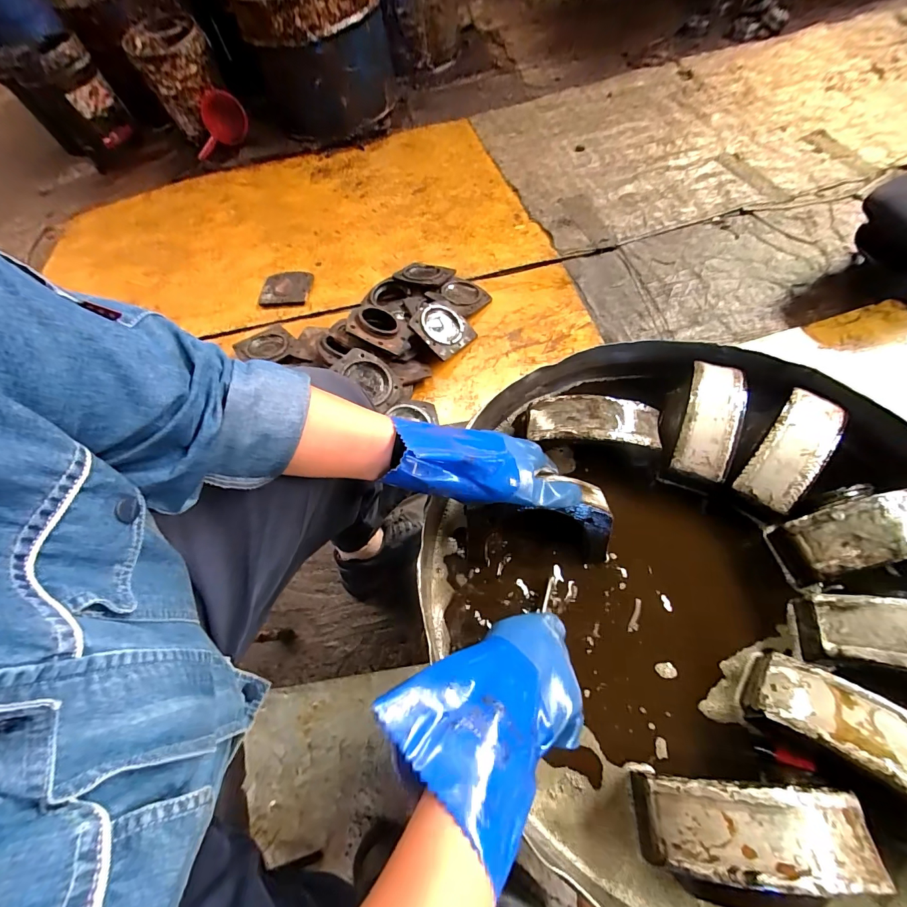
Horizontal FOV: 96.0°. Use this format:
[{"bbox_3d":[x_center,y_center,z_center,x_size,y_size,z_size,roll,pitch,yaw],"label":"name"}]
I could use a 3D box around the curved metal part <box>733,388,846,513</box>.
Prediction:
[{"bbox_3d":[0.394,-0.007,0.473,0.062,0.036,0.159,35,72,23],"label":"curved metal part"}]

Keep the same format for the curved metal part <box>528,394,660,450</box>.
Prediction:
[{"bbox_3d":[0.175,-0.041,0.507,0.158,0.033,0.061,1,62,9],"label":"curved metal part"}]

